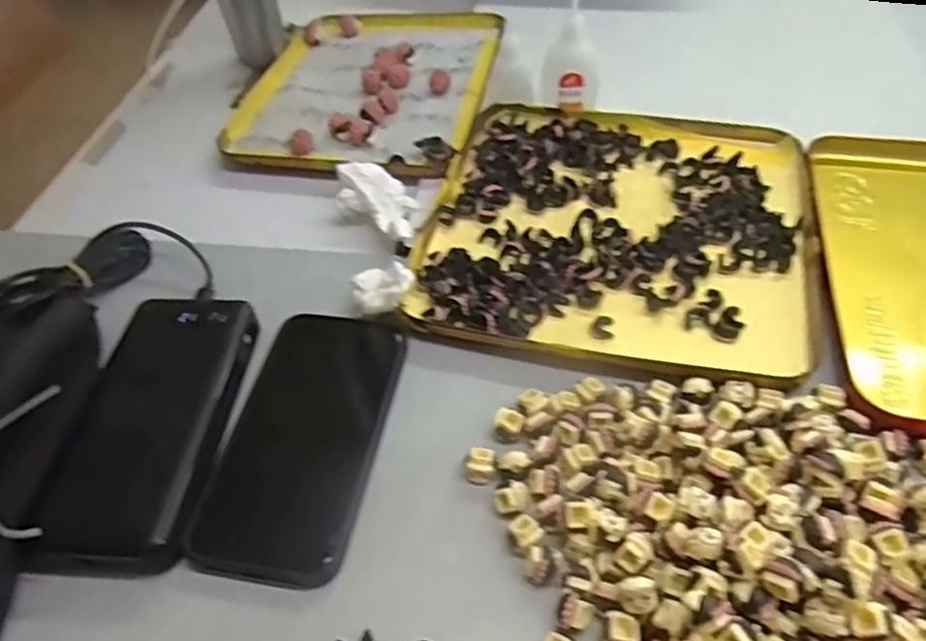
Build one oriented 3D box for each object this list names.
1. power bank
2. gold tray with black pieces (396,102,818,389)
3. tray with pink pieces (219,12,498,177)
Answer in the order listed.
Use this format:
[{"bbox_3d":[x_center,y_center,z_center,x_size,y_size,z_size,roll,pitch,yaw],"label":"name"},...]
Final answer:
[{"bbox_3d":[-0.160,0.051,0.364,0.069,0.026,0.160,1,48,6],"label":"power bank"},{"bbox_3d":[0.102,-0.068,0.458,0.240,0.013,0.242,9,49,13],"label":"gold tray with black pieces"},{"bbox_3d":[-0.079,-0.215,0.598,0.203,0.016,0.266,4,48,9],"label":"tray with pink pieces"}]

